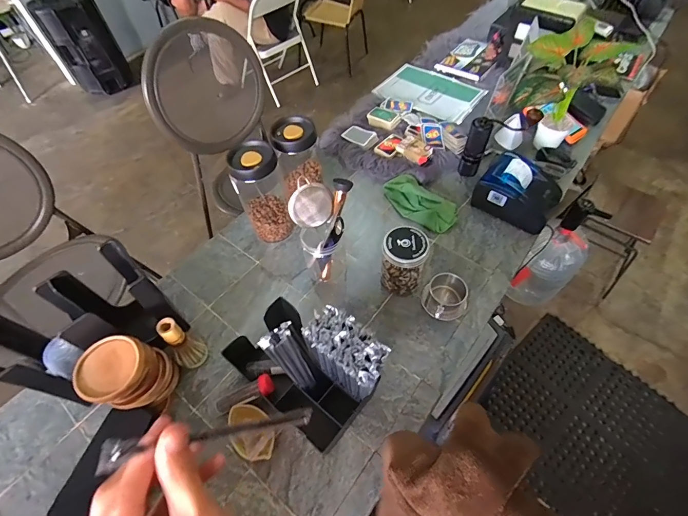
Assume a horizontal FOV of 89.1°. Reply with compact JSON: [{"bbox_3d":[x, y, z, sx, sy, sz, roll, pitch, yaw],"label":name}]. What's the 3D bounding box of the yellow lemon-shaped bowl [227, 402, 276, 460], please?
[{"bbox_3d":[-0.153,0.297,0.593,0.066,0.039,0.104,-37,60,-20],"label":"yellow lemon-shaped bowl"}]

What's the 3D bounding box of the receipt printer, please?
[{"bbox_3d":[0.419,-0.162,0.832,0.169,0.108,0.126,33,64,25],"label":"receipt printer"}]

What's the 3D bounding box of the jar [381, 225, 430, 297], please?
[{"bbox_3d":[0.123,0.010,0.720,0.085,0.133,0.084,-2,55,3],"label":"jar"}]

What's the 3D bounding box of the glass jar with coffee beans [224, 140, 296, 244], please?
[{"bbox_3d":[-0.183,-0.151,0.786,0.104,0.223,0.114,-20,56,-9],"label":"glass jar with coffee beans"}]

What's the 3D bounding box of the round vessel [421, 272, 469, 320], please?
[{"bbox_3d":[0.203,0.076,0.710,0.081,0.060,0.087,-2,55,3],"label":"round vessel"}]

